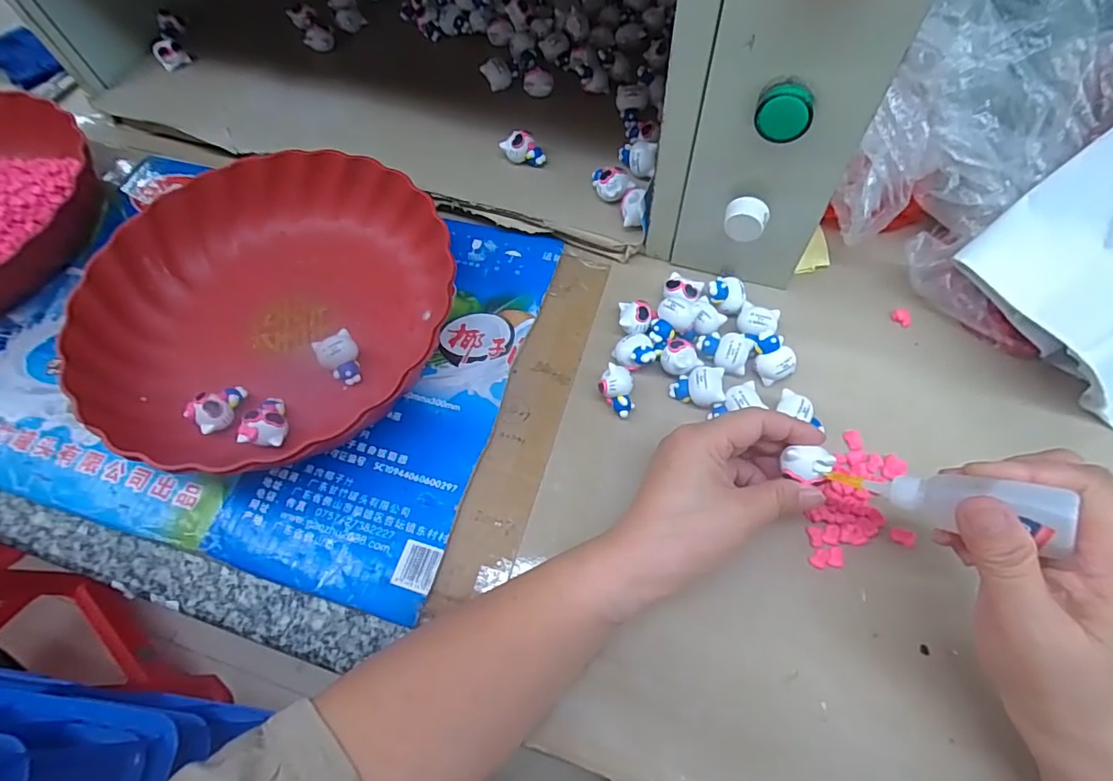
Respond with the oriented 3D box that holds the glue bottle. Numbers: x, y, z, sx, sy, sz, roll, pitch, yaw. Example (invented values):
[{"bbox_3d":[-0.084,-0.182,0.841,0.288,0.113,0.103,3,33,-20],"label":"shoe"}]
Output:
[{"bbox_3d":[0.172,0.050,0.245,0.092,0.022,0.019,3,52,54],"label":"glue bottle"}]

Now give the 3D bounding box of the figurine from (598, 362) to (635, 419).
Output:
[{"bbox_3d":[0.039,0.001,0.349,0.022,0.025,0.029,0,62,4],"label":"figurine"}]

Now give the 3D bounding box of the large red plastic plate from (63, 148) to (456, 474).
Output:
[{"bbox_3d":[-0.194,-0.059,0.374,0.232,0.055,0.234,-1,62,3],"label":"large red plastic plate"}]

